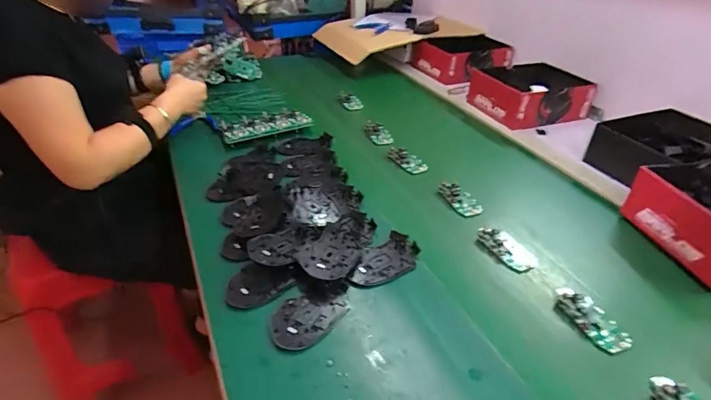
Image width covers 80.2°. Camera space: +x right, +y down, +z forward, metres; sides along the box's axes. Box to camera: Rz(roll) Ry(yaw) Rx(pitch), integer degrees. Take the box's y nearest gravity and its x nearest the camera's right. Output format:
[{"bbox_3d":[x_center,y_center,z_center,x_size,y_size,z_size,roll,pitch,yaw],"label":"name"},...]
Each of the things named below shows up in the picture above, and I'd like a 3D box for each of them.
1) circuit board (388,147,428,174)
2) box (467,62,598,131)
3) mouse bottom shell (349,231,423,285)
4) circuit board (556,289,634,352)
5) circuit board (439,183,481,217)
[{"bbox_3d":[0.100,-0.084,0.861,0.040,0.011,0.098,-27,44,-33],"label":"circuit board"},{"bbox_3d":[0.434,-0.277,1.069,0.241,0.076,0.219,-13,38,-21],"label":"box"},{"bbox_3d":[0.041,0.087,0.605,0.115,0.014,0.066,-26,44,-31],"label":"mouse bottom shell"},{"bbox_3d":[0.297,0.147,0.538,0.042,0.020,0.104,-13,38,-18],"label":"circuit board"},{"bbox_3d":[0.185,-0.004,0.747,0.044,0.010,0.086,-14,39,-19],"label":"circuit board"}]

